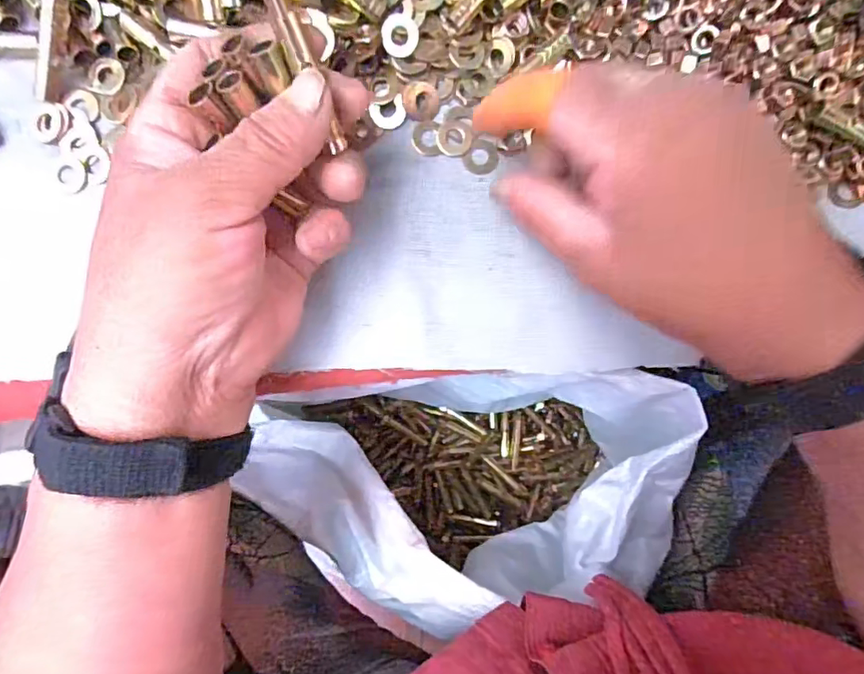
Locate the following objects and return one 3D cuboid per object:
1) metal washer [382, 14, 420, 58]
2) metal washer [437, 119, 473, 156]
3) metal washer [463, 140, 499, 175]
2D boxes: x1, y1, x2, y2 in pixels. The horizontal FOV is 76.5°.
[{"bbox_3d":[-0.014,-0.134,0.244,0.016,0.004,0.017,4,113,9],"label":"metal washer"},{"bbox_3d":[0.011,-0.093,0.254,0.016,0.004,0.016,1,90,-1],"label":"metal washer"},{"bbox_3d":[0.023,-0.084,0.256,0.014,0.004,0.016,37,95,-4],"label":"metal washer"}]

